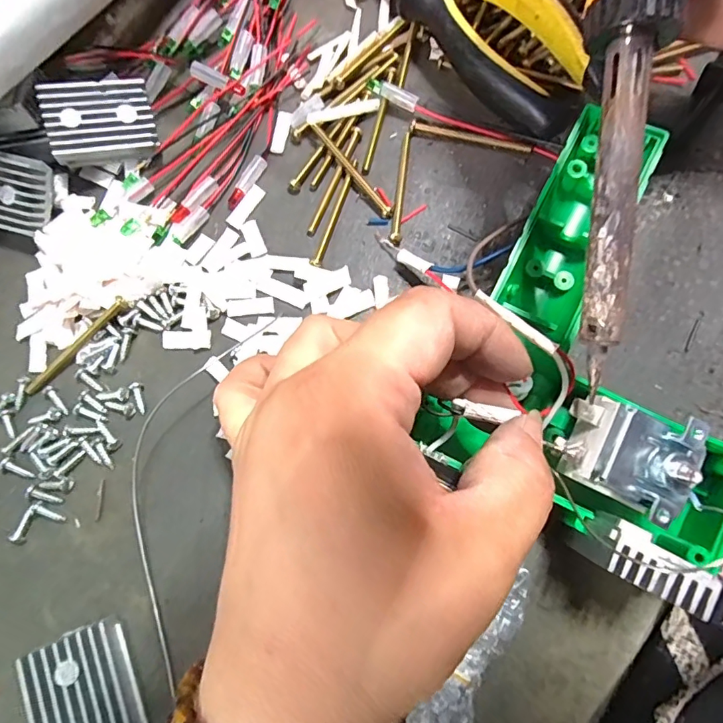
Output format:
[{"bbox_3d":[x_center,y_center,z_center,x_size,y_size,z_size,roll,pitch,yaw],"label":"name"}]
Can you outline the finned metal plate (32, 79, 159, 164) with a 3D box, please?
[{"bbox_3d":[-0.118,-0.108,0.215,0.044,0.008,0.034,-19,101,-16],"label":"finned metal plate"}]

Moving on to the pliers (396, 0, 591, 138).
[{"bbox_3d":[0.036,-0.178,0.219,0.043,0.025,0.179,-40,79,-7],"label":"pliers"}]

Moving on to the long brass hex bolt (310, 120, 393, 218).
[{"bbox_3d":[-0.004,-0.089,0.218,0.006,0.005,0.057,-38,79,-7],"label":"long brass hex bolt"}]

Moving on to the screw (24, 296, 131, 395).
[{"bbox_3d":[-0.123,-0.007,0.203,0.006,0.006,0.057,44,82,10],"label":"screw"}]

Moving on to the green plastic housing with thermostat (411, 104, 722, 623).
[{"bbox_3d":[0.097,-0.007,0.168,0.109,0.039,0.146,29,82,6],"label":"green plastic housing with thermostat"}]

